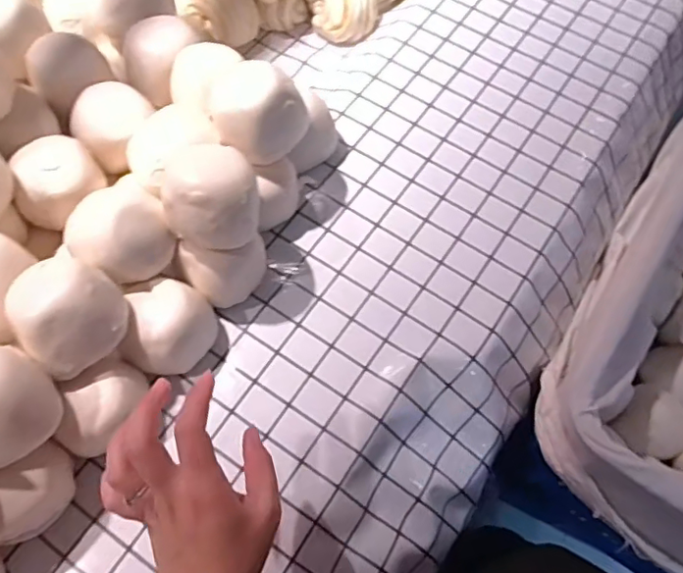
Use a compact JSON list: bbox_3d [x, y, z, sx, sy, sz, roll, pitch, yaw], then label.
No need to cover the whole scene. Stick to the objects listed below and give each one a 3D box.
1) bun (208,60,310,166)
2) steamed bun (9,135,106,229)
[{"bbox_3d":[-0.081,-0.171,0.548,0.092,0.065,0.079,-33,70,-14],"label":"bun"},{"bbox_3d":[-0.270,-0.104,0.557,0.068,0.057,0.080,11,66,5],"label":"steamed bun"}]

